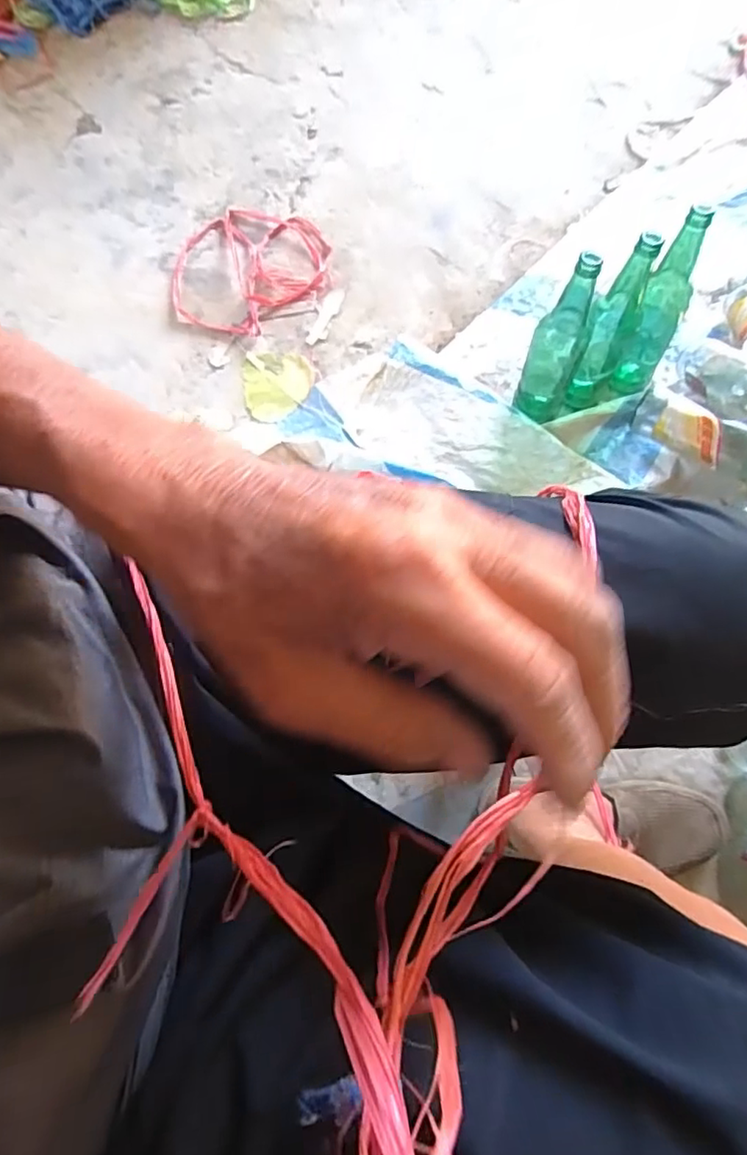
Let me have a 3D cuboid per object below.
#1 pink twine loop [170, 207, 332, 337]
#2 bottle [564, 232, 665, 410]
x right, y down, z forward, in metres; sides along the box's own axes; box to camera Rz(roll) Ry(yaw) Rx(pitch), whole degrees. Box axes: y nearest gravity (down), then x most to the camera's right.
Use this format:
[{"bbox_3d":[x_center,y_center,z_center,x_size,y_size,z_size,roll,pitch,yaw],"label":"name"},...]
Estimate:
[{"bbox_3d":[-0.202,-0.501,0.950,0.245,0.021,0.264,-1,68,3],"label":"pink twine loop"},{"bbox_3d":[0.298,-0.310,0.747,0.059,0.251,0.063,24,75,8],"label":"bottle"}]

